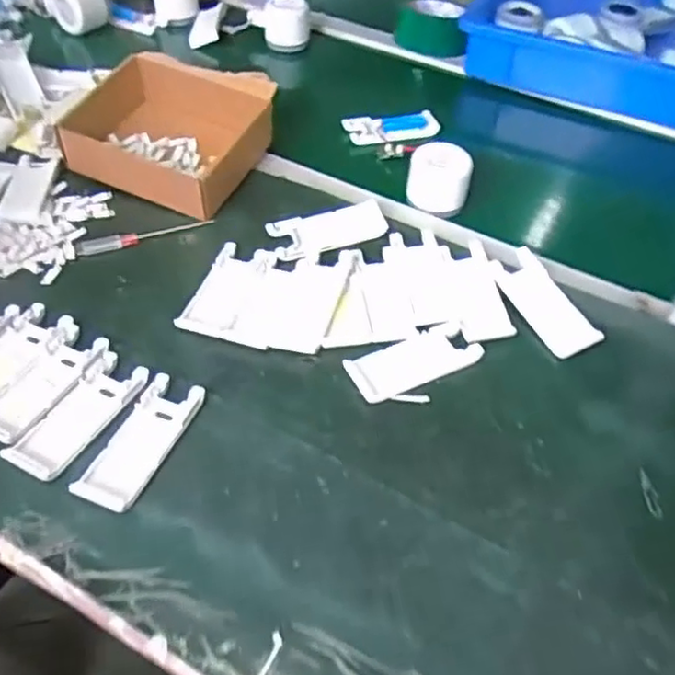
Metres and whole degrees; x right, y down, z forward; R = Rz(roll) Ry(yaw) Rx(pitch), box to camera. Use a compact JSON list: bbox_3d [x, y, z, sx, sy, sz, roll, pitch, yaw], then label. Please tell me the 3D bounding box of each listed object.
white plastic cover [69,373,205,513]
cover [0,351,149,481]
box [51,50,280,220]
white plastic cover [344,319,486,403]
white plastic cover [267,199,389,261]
[{"bbox_3d":[-0.136,0.070,0.450,0.042,0.008,0.105,19,50,13],"label":"white plastic cover"},{"bbox_3d":[-0.183,0.054,0.463,0.042,0.009,0.106,21,51,15],"label":"cover"},{"bbox_3d":[-0.170,-0.215,0.660,0.191,0.070,0.157,21,50,13],"label":"box"},{"bbox_3d":[0.060,0.018,0.511,0.106,0.004,0.043,-20,53,-20],"label":"white plastic cover"},{"bbox_3d":[-0.008,-0.102,0.602,0.105,0.012,0.049,-18,52,-18],"label":"white plastic cover"}]

